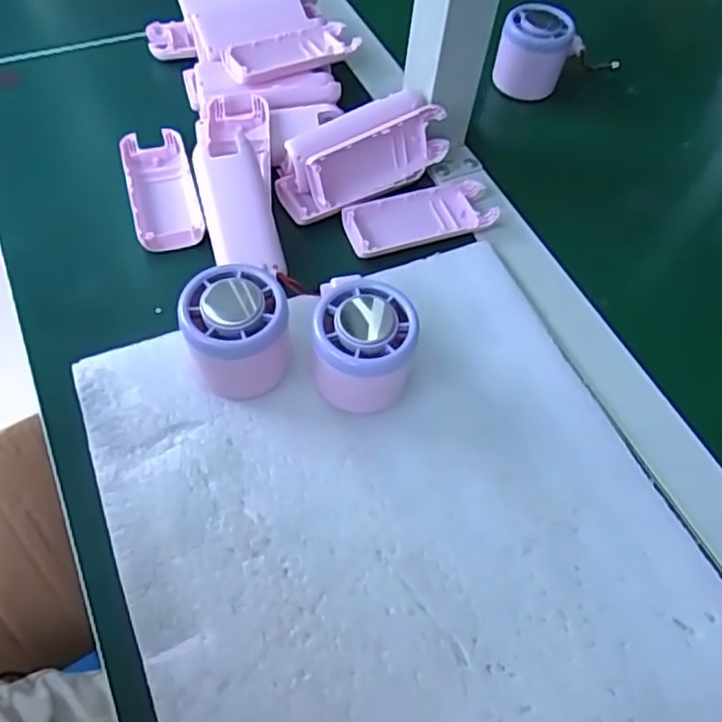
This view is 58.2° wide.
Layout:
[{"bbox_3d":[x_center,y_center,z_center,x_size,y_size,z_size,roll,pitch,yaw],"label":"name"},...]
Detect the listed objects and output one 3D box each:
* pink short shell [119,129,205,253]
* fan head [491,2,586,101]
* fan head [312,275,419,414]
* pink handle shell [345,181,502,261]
[{"bbox_3d":[-0.138,-0.119,0.449,0.045,0.019,0.102,-14,60,-13],"label":"pink short shell"},{"bbox_3d":[0.147,-0.254,0.538,0.063,0.068,0.046,18,58,7],"label":"fan head"},{"bbox_3d":[0.000,-0.004,0.351,0.054,0.060,0.054,2,57,-3],"label":"fan head"},{"bbox_3d":[0.042,-0.099,0.449,0.106,0.012,0.044,-16,60,-14],"label":"pink handle shell"}]

